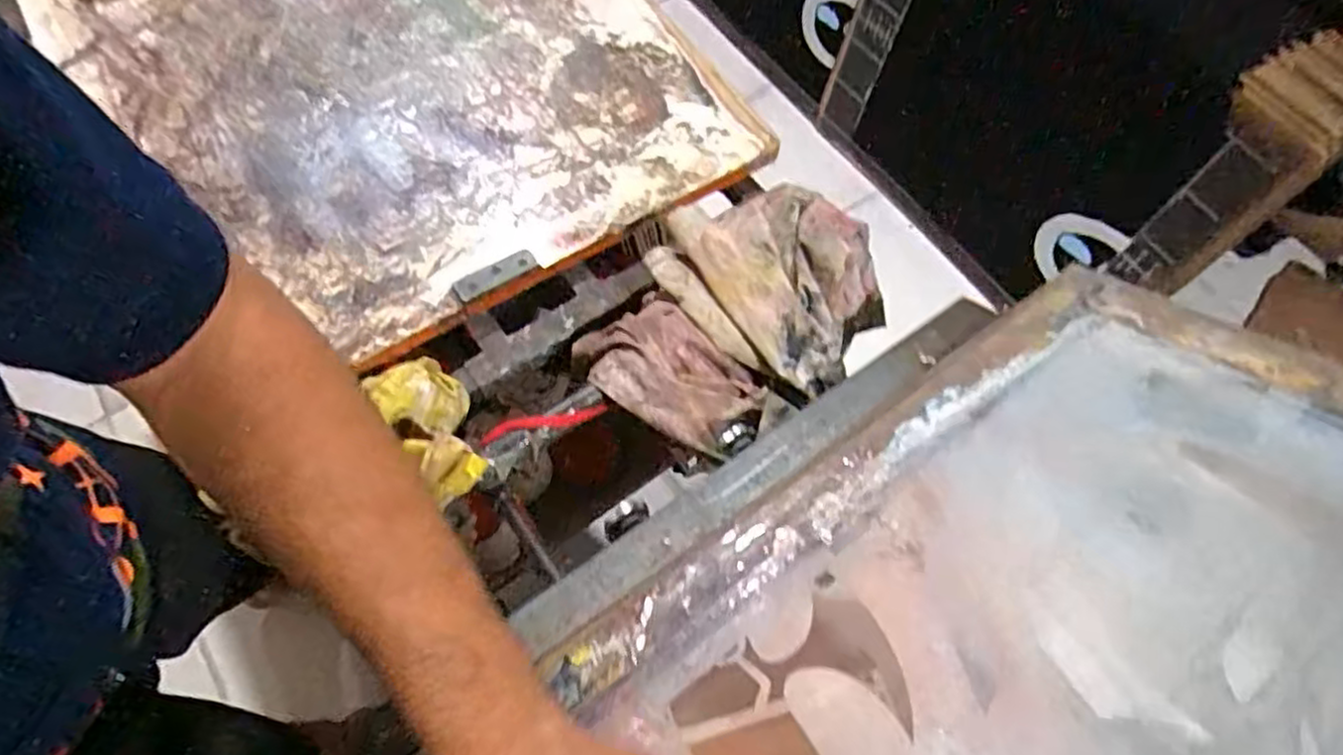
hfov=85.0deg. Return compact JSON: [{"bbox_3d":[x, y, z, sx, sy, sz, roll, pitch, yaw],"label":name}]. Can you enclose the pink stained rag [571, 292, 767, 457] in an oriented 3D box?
[{"bbox_3d":[-0.009,0.001,0.605,0.094,0.078,0.166,-37,73,-17],"label":"pink stained rag"}]

